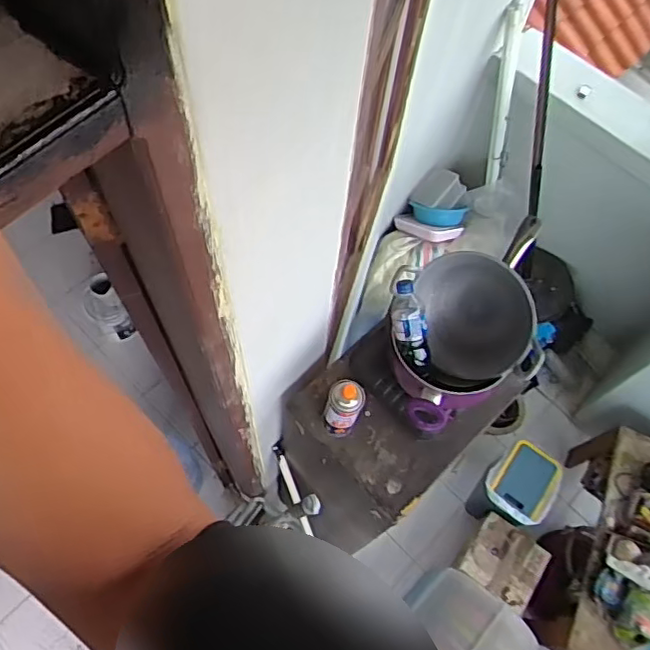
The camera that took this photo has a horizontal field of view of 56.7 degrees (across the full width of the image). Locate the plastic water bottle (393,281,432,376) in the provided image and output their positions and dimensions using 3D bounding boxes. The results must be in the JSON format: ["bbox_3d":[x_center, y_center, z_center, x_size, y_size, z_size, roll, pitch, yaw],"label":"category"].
[{"bbox_3d":[0.167,0.004,1.204,0.060,0.062,0.190,-15,103,-10],"label":"plastic water bottle"}]

